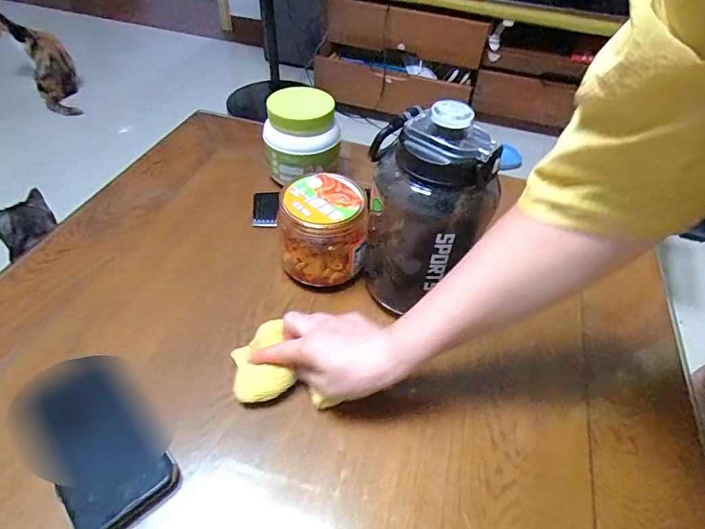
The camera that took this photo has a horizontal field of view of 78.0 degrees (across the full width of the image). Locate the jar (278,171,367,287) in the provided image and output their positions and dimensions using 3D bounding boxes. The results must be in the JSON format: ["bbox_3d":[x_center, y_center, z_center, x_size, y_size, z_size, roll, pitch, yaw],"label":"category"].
[{"bbox_3d":[-0.038,-0.039,0.533,0.102,0.108,0.102,-1,47,-6],"label":"jar"}]

